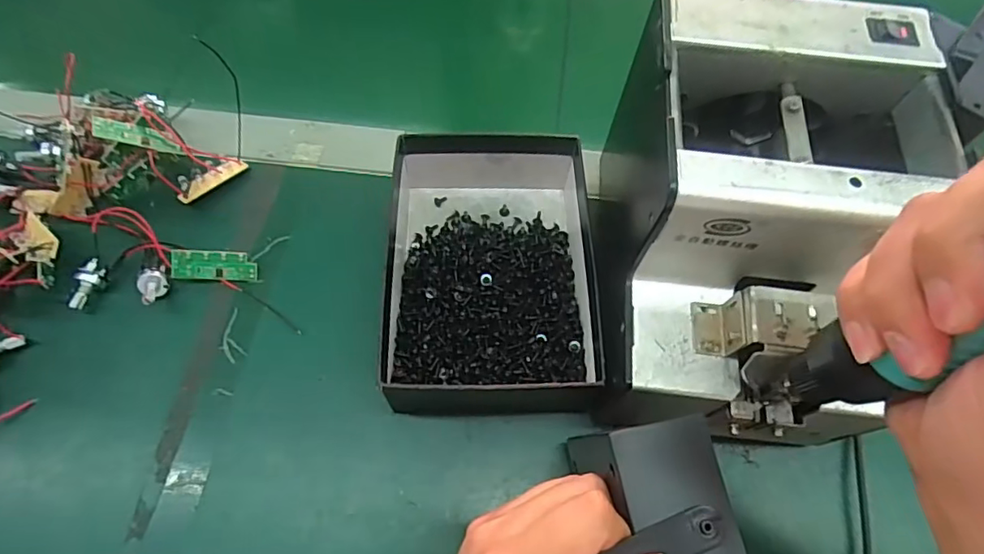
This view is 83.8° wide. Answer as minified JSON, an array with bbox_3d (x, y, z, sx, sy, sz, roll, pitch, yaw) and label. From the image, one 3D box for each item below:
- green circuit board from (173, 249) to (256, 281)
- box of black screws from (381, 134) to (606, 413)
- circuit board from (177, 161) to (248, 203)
[{"bbox_3d":[-0.170,-0.007,0.336,0.048,0.004,0.017,1,92,-12],"label":"green circuit board"},{"bbox_3d":[-0.002,-0.013,0.329,0.120,0.048,0.182,0,63,-2],"label":"box of black screws"},{"bbox_3d":[-0.188,-0.065,0.368,0.011,0.004,0.048,50,58,-6],"label":"circuit board"}]

